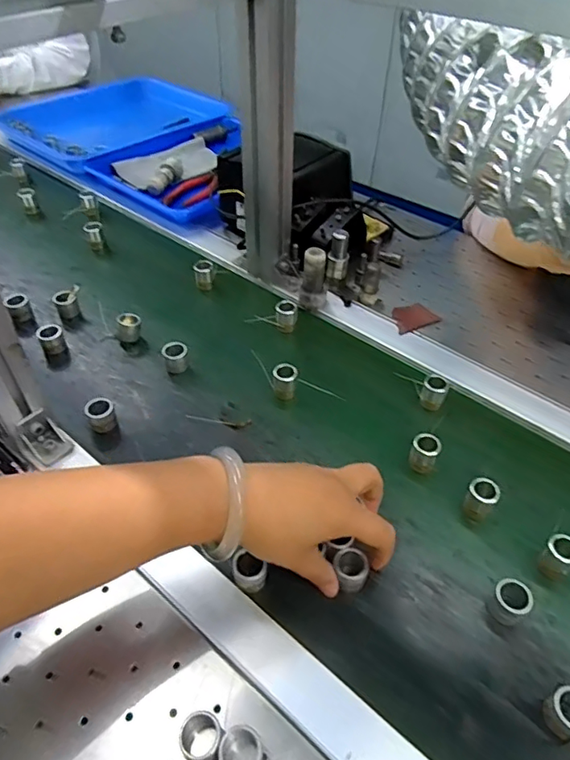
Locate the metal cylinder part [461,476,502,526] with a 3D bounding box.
[{"bbox_3d":[0.163,0.101,0.444,0.024,0.037,0.022,2,45,-2],"label":"metal cylinder part"}]

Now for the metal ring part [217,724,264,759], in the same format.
[{"bbox_3d":[-0.026,0.222,0.319,0.023,0.021,0.026,24,48,19],"label":"metal ring part"}]

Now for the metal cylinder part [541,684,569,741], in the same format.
[{"bbox_3d":[0.181,0.211,0.337,0.024,0.023,0.026,2,45,-2],"label":"metal cylinder part"}]

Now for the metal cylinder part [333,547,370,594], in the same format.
[{"bbox_3d":[0.050,0.144,0.402,0.025,0.021,0.026,2,45,-2],"label":"metal cylinder part"}]

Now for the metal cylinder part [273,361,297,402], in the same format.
[{"bbox_3d":[0.000,0.003,0.537,0.022,0.039,0.019,5,45,2],"label":"metal cylinder part"}]

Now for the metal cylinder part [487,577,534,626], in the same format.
[{"bbox_3d":[0.164,0.162,0.388,0.025,0.026,0.024,2,45,-2],"label":"metal cylinder part"}]

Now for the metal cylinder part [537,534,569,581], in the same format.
[{"bbox_3d":[0.209,0.136,0.406,0.023,0.030,0.023,-29,54,-29],"label":"metal cylinder part"}]

